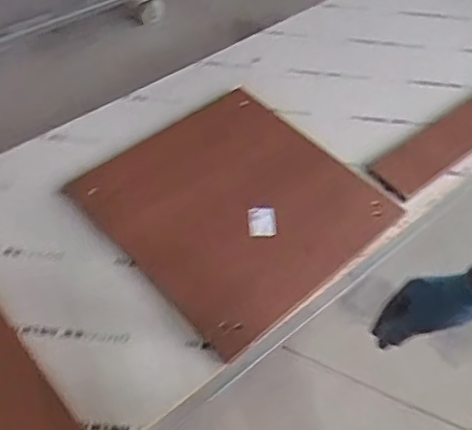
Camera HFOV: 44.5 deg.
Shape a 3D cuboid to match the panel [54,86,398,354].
[{"bbox_3d":[0.004,-0.031,1.091,0.458,0.031,0.452,-34,60,-29],"label":"panel"}]

